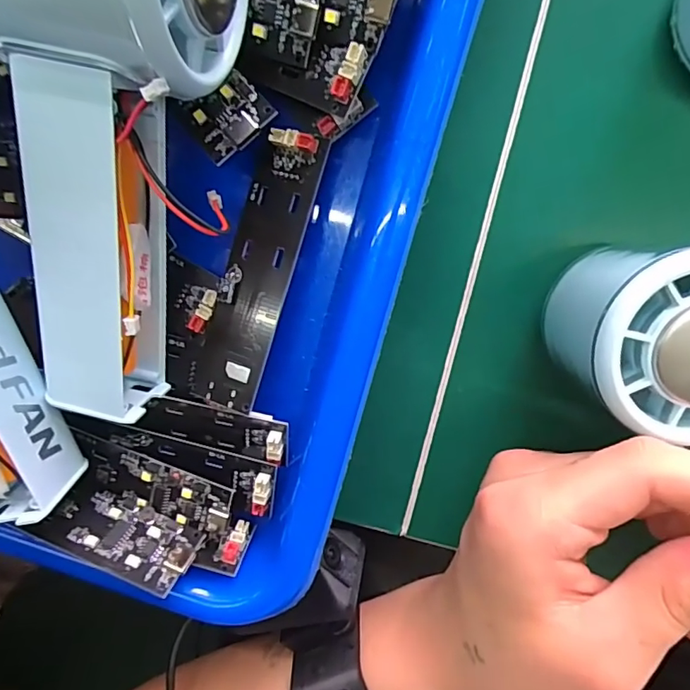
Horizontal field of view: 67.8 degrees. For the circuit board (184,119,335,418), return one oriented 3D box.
[{"bbox_3d":[-0.030,-0.024,0.169,0.028,0.008,0.090,18,94,23],"label":"circuit board"}]

